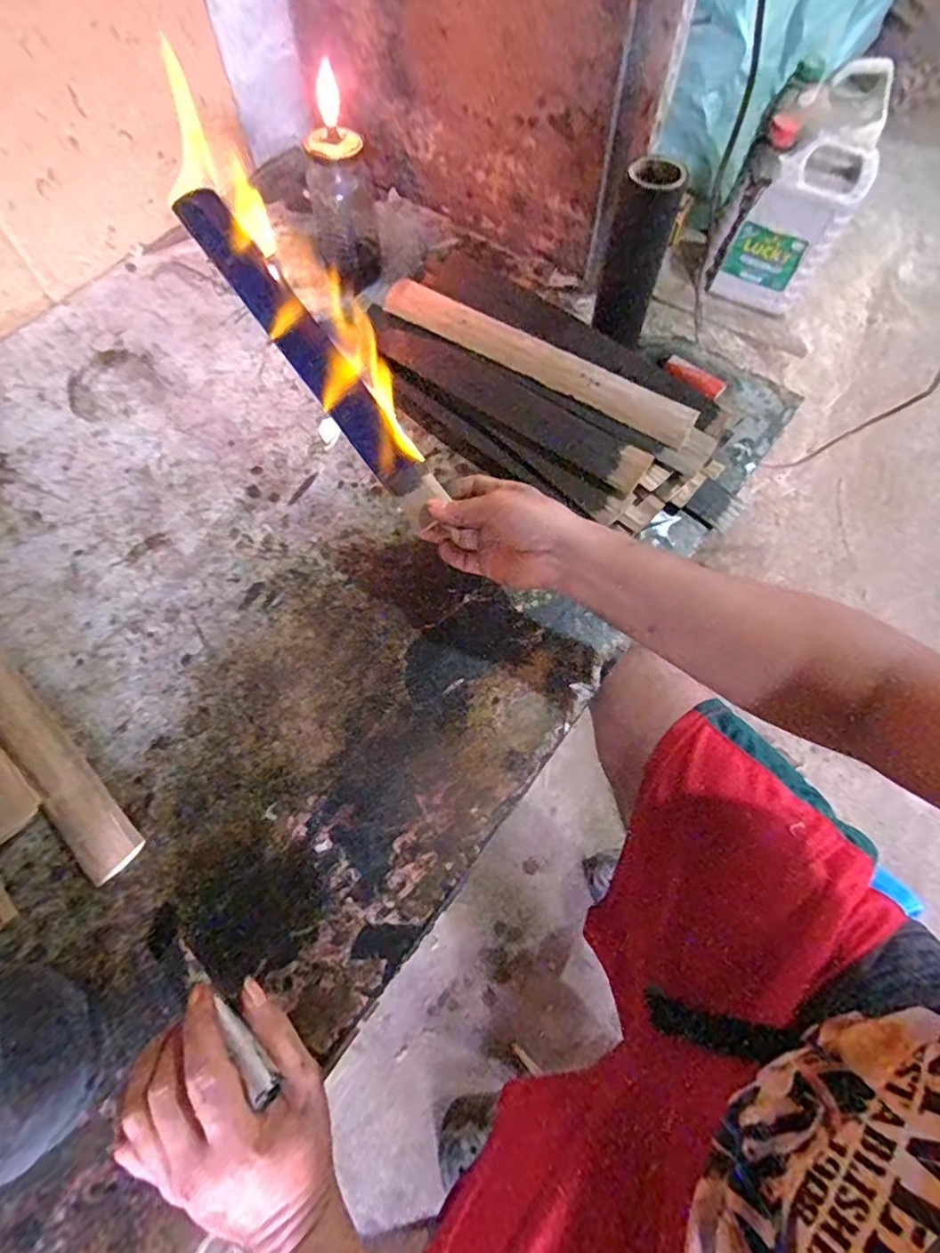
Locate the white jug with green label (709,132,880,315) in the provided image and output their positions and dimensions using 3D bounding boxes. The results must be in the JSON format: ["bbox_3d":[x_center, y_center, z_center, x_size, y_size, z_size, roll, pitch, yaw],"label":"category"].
[{"bbox_3d":[0.506,-0.623,0.936,0.145,0.211,0.085,33,68,16],"label":"white jug with green label"}]

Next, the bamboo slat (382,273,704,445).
[{"bbox_3d":[0.063,-0.274,0.596,0.347,0.009,0.043,32,89,13],"label":"bamboo slat"}]

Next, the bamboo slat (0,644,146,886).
[{"bbox_3d":[-0.379,0.062,0.483,0.352,0.010,0.042,42,69,17],"label":"bamboo slat"}]

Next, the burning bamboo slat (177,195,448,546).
[{"bbox_3d":[-0.137,-0.236,0.503,0.039,0.024,0.353,-35,84,-18],"label":"burning bamboo slat"}]

